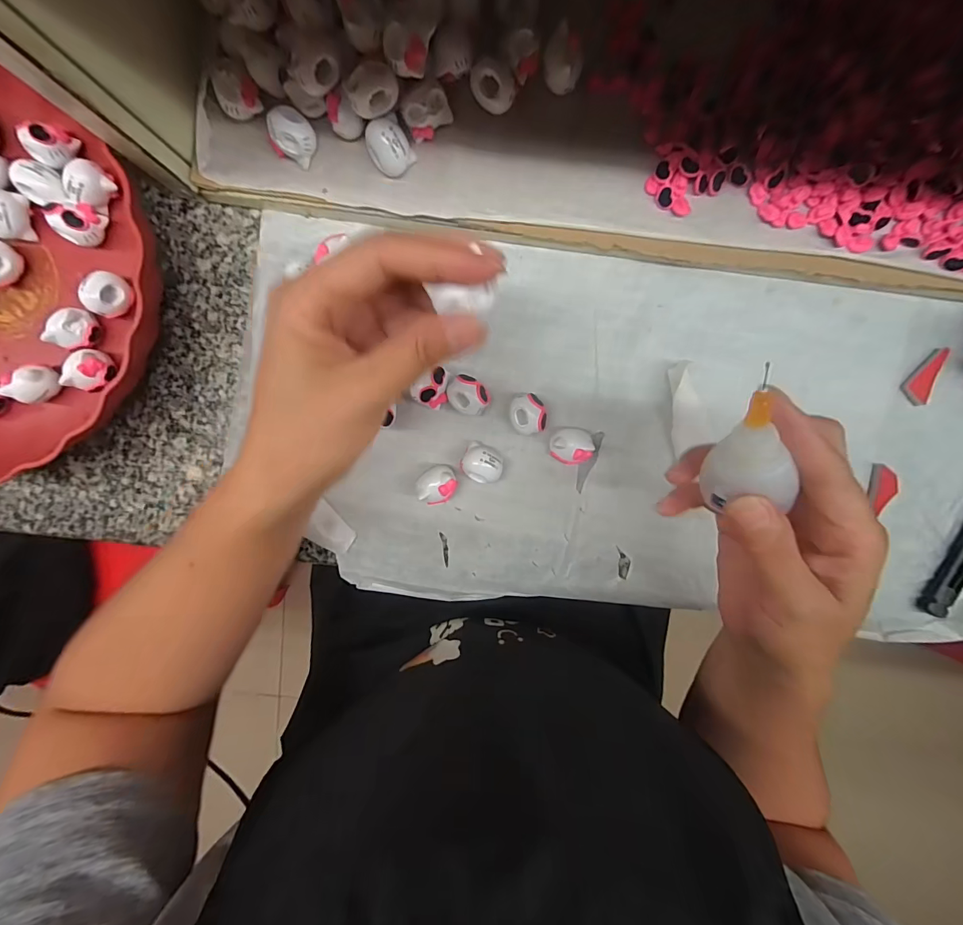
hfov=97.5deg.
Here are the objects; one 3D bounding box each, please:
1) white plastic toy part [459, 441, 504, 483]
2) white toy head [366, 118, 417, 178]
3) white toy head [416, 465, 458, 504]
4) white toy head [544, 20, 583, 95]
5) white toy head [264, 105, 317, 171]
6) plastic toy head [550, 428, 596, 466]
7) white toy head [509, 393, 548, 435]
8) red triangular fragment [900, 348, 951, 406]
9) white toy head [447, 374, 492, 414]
[{"bbox_3d":[0.001,0.000,0.262,0.025,0.020,0.023,0,96,0],"label":"white plastic toy part"},{"bbox_3d":[-0.049,-0.170,0.230,0.022,0.021,0.024,0,96,0],"label":"white toy head"},{"bbox_3d":[-0.028,0.013,0.263,0.024,0.019,0.023,0,96,0],"label":"white toy head"},{"bbox_3d":[0.043,-0.213,0.226,0.019,0.016,0.024,12,96,-1],"label":"white toy head"},{"bbox_3d":[-0.101,-0.176,0.229,0.022,0.020,0.021,18,96,-2],"label":"white toy head"},{"bbox_3d":[0.054,-0.010,0.259,0.025,0.020,0.022,3,96,0],"label":"plastic toy head"},{"bbox_3d":[0.028,-0.030,0.258,0.021,0.018,0.024,-19,96,2],"label":"white toy head"},{"bbox_3d":[0.274,-0.055,0.262,0.017,0.005,0.037,22,96,-2],"label":"red triangular fragment"},{"bbox_3d":[-0.008,-0.040,0.258,0.025,0.020,0.021,35,95,-3],"label":"white toy head"}]

